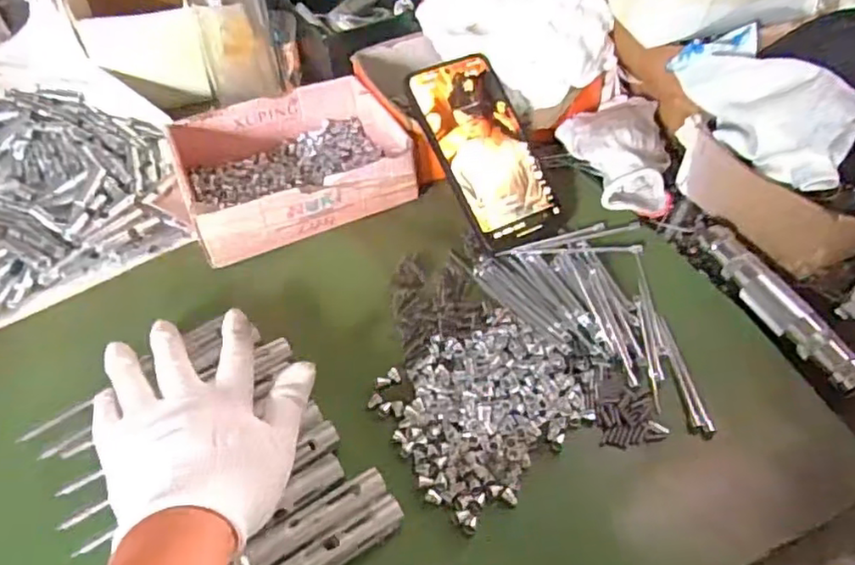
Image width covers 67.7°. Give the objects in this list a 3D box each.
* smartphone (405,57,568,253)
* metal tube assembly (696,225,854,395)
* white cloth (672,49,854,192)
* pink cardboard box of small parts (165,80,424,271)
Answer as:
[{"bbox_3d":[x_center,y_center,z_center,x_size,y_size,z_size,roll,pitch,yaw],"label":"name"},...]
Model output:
[{"bbox_3d":[0.048,-0.105,0.503,0.078,0.012,0.160,-21,81,-16],"label":"smartphone"},{"bbox_3d":[0.236,0.014,0.435,0.026,0.019,0.143,-17,51,-13],"label":"metal tube assembly"},{"bbox_3d":[0.228,-0.115,0.434,0.034,0.067,0.117,-31,55,-23],"label":"white cloth"},{"bbox_3d":[-0.112,-0.100,0.525,0.166,0.045,0.139,-20,51,-15],"label":"pink cardboard box of small parts"}]

